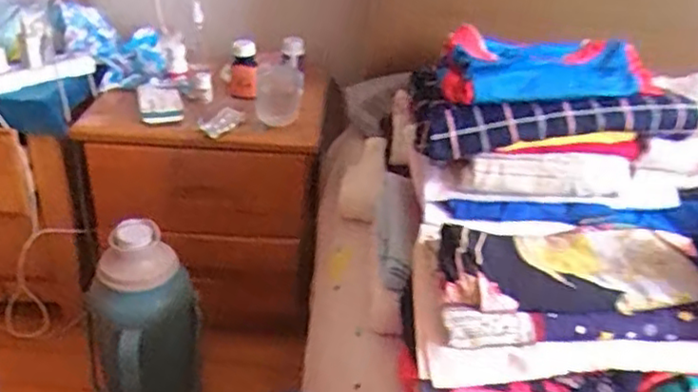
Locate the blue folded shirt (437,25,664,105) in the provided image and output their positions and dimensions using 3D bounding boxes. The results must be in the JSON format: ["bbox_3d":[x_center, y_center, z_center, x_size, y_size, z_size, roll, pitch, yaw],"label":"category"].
[{"bbox_3d":[0.240,-0.163,0.822,0.265,0.048,0.142,0,30,-7],"label":"blue folded shirt"}]

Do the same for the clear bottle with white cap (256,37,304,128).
[{"bbox_3d":[-0.127,-0.218,1.246,0.081,0.074,0.247,1,30,-4],"label":"clear bottle with white cap"}]

